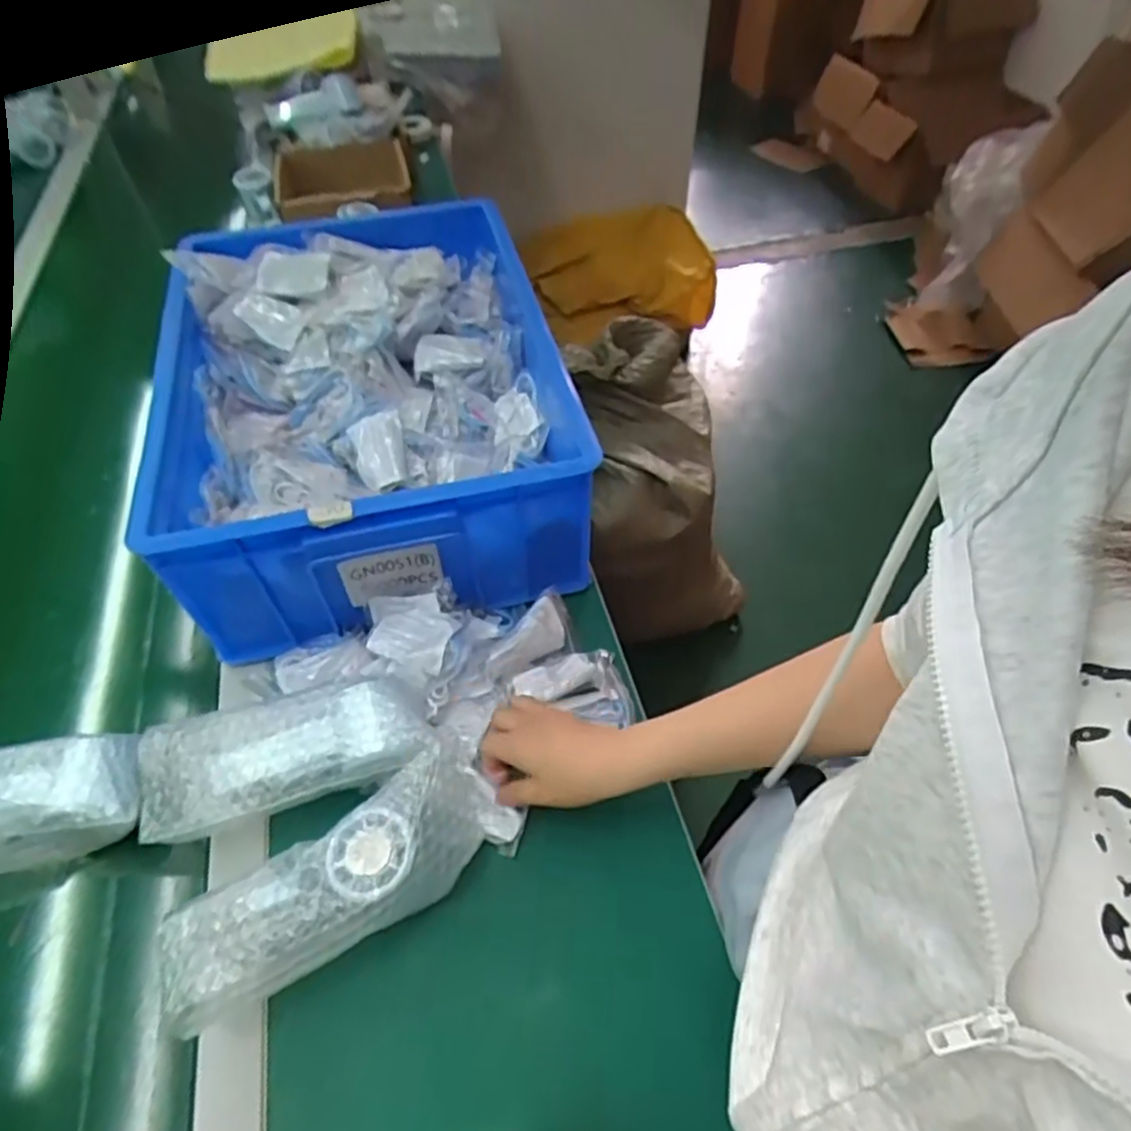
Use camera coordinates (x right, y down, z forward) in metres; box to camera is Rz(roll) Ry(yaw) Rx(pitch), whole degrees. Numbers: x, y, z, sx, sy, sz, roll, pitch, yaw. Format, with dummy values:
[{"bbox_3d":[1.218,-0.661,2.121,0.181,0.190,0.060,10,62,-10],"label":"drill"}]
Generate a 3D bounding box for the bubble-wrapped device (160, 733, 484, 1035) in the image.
[{"bbox_3d":[-0.146,0.203,0.468,0.223,0.060,0.090,-34,56,-22],"label":"bubble-wrapped device"}]

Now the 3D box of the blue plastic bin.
[{"bbox_3d":[-0.184,-0.161,0.700,0.339,0.160,0.437,-14,51,-7],"label":"blue plastic bin"}]

